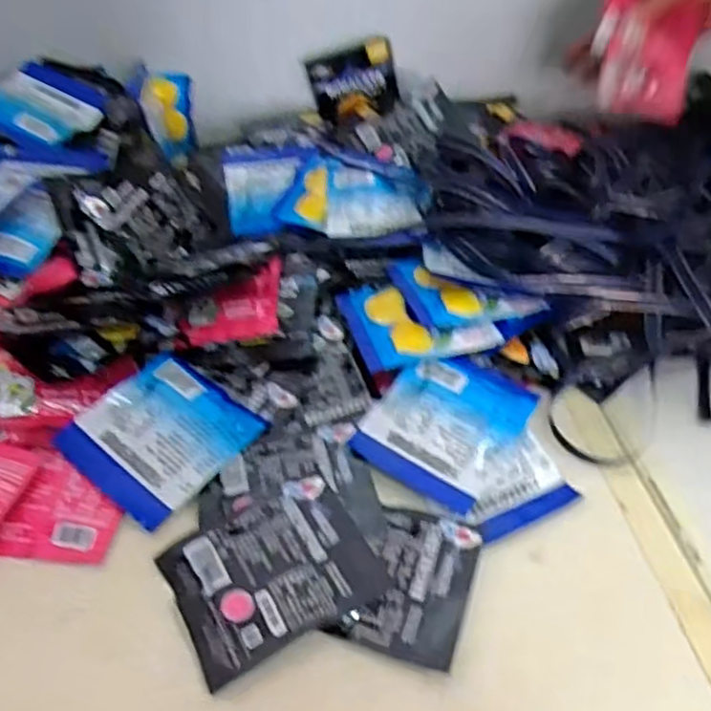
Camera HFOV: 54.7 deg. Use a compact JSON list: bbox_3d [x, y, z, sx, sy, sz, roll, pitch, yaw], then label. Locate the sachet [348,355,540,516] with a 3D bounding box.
[{"bbox_3d":[0.060,0.041,0.449,0.086,0.013,0.101,26,48,25],"label":"sachet"}]

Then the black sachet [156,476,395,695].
[{"bbox_3d":[-0.045,0.115,0.376,0.106,0.010,0.084,-22,47,-24],"label":"black sachet"}]

